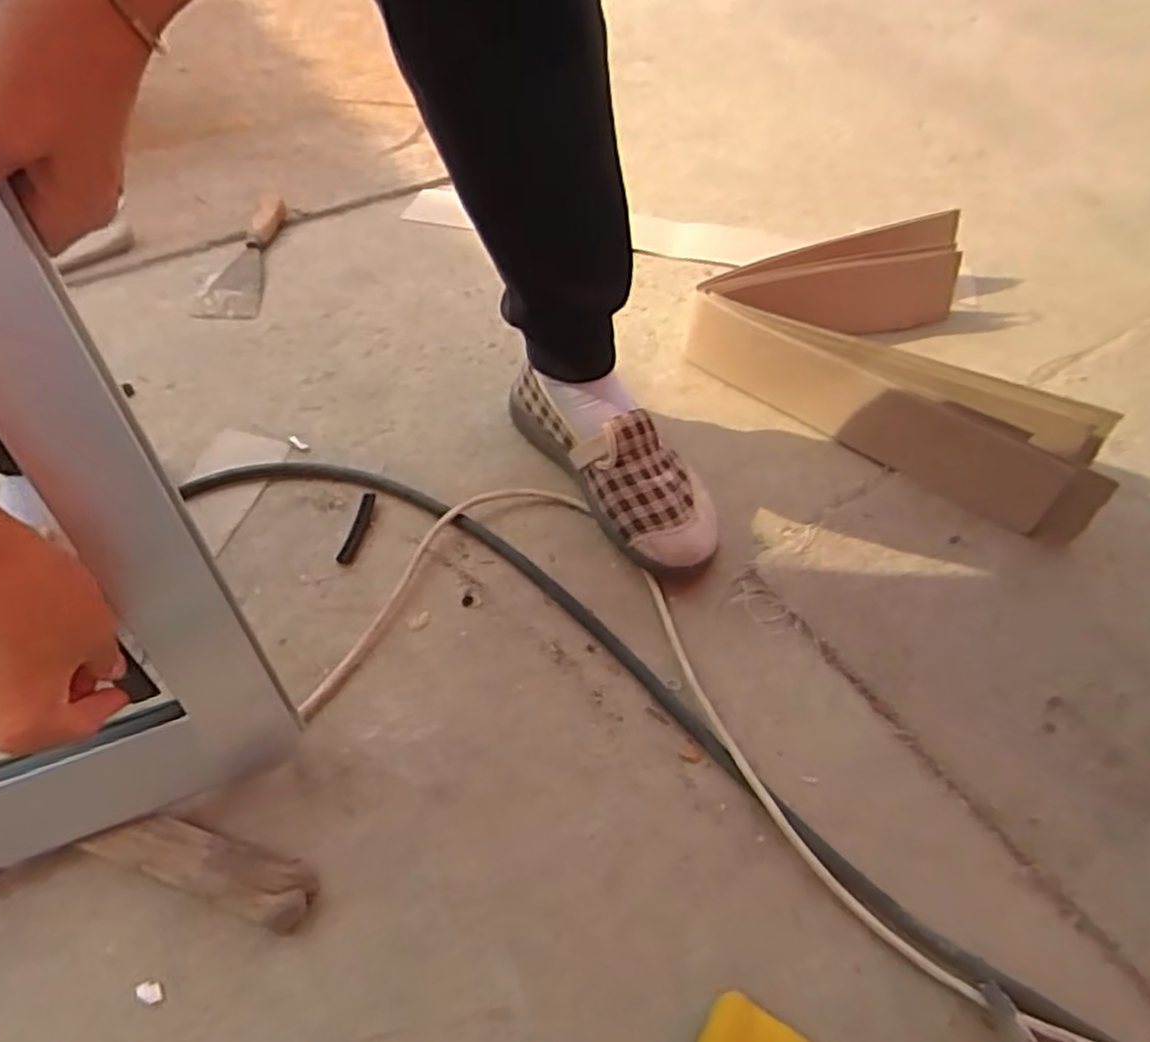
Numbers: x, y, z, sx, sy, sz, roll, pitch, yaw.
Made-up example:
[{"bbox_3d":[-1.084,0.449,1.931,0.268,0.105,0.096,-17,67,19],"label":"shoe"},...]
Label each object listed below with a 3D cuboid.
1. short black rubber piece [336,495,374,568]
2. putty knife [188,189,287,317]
[{"bbox_3d":[-0.184,0.007,0.665,0.015,0.004,0.072,8,53,6],"label":"short black rubber piece"},{"bbox_3d":[-0.374,-0.296,0.873,0.067,0.030,0.188,-1,52,-1],"label":"putty knife"}]

